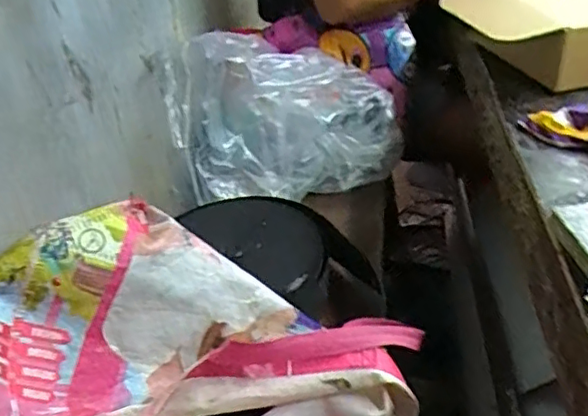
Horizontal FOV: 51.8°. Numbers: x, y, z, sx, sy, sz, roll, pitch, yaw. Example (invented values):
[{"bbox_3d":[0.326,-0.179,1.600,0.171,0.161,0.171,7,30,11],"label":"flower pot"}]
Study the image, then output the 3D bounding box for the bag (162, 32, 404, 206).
[{"bbox_3d":[-0.018,-0.154,0.925,0.335,0.206,0.203,-17,37,-16],"label":"bag"}]

